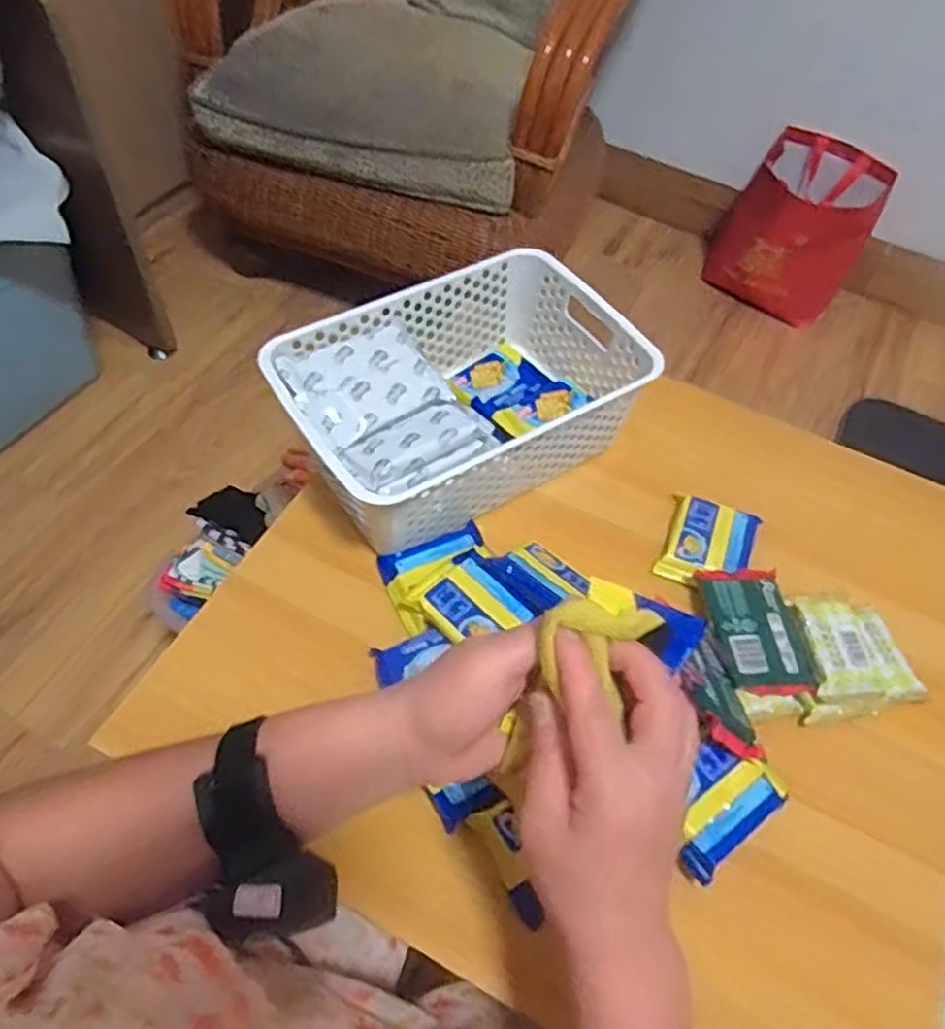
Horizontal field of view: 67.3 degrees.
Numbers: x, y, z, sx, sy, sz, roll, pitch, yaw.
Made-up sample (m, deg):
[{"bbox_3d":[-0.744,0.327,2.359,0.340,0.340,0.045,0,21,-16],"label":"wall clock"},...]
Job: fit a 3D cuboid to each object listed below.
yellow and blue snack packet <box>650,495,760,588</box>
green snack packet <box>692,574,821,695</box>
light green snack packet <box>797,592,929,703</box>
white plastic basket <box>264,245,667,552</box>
[{"bbox_3d":[0.214,0.027,0.641,0.075,0.015,0.096,22,57,10],"label":"yellow and blue snack packet"},{"bbox_3d":[0.230,0.093,0.583,0.072,0.022,0.110,-1,56,-6],"label":"green snack packet"},{"bbox_3d":[0.315,0.105,0.581,0.090,0.022,0.090,0,56,-5],"label":"light green snack packet"},{"bbox_3d":[-0.013,-0.109,0.655,0.307,0.101,0.208,-27,62,-21],"label":"white plastic basket"}]

